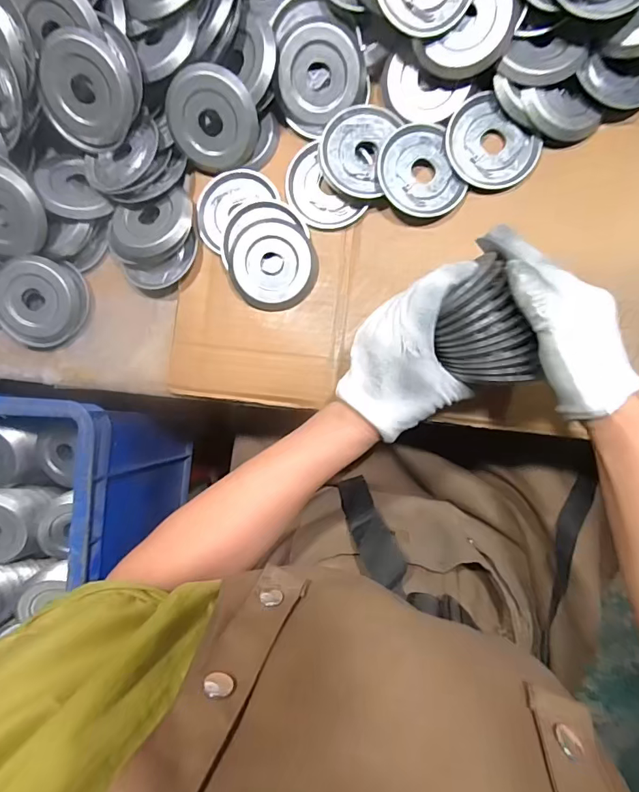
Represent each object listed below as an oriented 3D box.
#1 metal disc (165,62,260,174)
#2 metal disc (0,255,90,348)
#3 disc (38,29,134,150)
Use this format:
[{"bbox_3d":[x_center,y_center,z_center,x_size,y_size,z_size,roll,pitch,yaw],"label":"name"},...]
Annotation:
[{"bbox_3d":[-0.101,-0.258,0.407,0.084,0.013,0.083,1,125,1],"label":"metal disc"},{"bbox_3d":[-0.290,-0.097,0.452,0.082,0.020,0.089,-2,108,-8],"label":"metal disc"},{"bbox_3d":[-0.217,-0.281,0.405,0.083,0.017,0.090,22,136,-11],"label":"disc"}]

